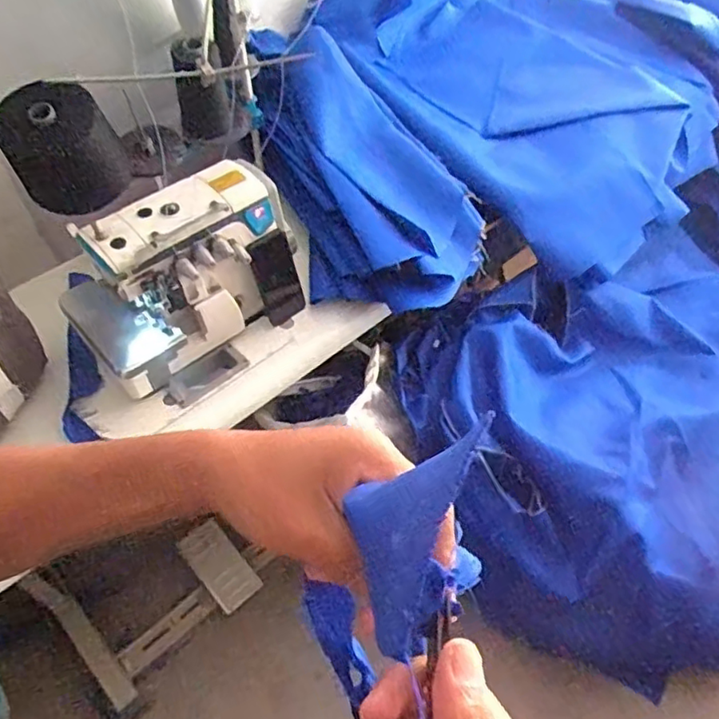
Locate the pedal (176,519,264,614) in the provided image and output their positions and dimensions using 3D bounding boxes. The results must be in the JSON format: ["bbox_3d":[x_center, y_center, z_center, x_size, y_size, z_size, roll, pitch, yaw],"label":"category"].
[{"bbox_3d":[-0.324,0.481,1.426,0.105,0.017,0.204,-35,96,-11],"label":"pedal"}]

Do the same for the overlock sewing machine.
[{"bbox_3d":[-0.256,-0.123,0.977,0.376,0.255,0.205,-29,57,-21],"label":"overlock sewing machine"}]

